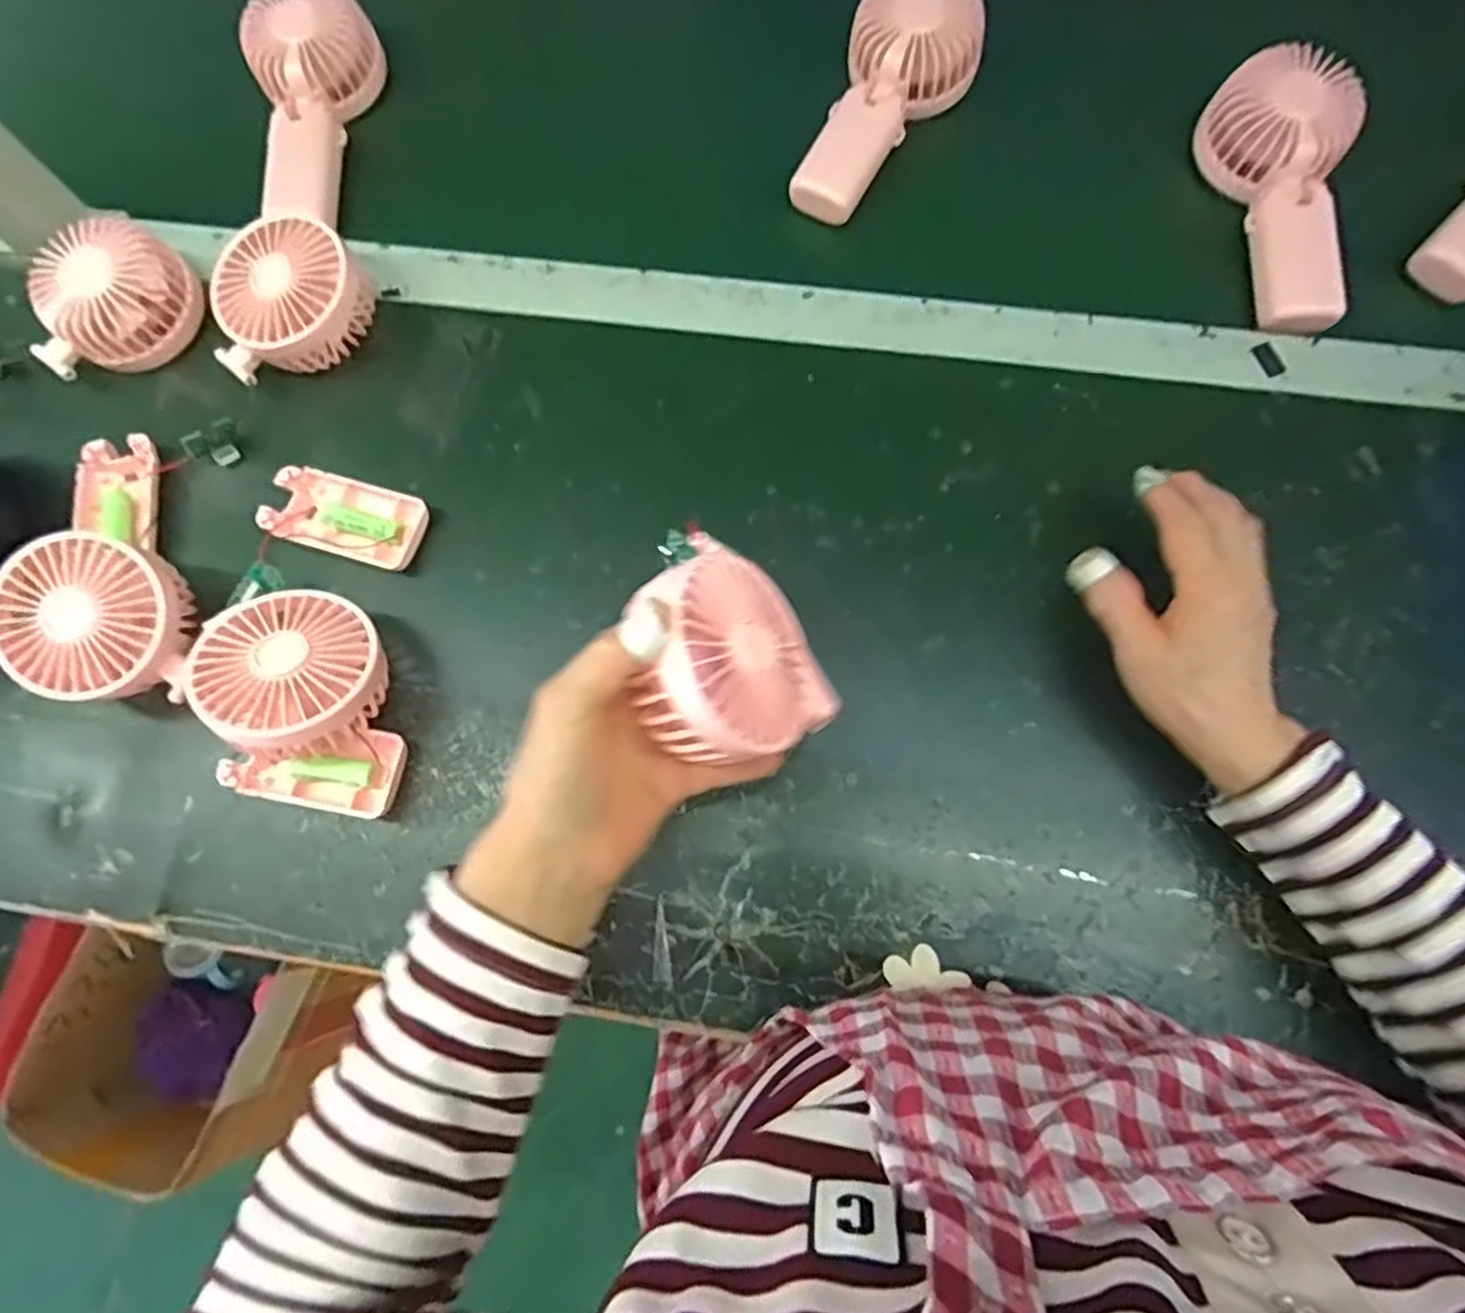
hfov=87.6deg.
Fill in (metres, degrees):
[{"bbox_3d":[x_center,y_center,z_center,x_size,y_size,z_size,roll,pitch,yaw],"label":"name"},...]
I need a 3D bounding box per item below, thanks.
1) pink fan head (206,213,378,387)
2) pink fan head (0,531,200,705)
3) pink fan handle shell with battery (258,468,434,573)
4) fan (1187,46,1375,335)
[{"bbox_3d":[-0.276,-0.223,0.479,0.094,0.044,0.089,-11,89,5],"label":"pink fan head"},{"bbox_3d":[-0.348,-0.020,0.424,0.085,0.047,0.081,40,81,-3],"label":"pink fan head"},{"bbox_3d":[-0.230,-0.082,0.458,0.095,0.019,0.051,16,76,7],"label":"pink fan handle shell with battery"},{"bbox_3d":[0.371,-0.308,0.497,0.080,0.054,0.179,-6,75,1],"label":"fan"}]

